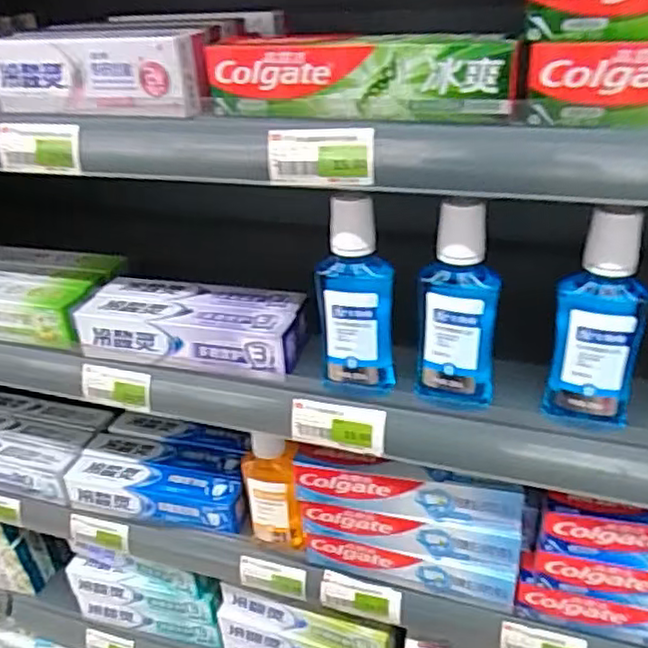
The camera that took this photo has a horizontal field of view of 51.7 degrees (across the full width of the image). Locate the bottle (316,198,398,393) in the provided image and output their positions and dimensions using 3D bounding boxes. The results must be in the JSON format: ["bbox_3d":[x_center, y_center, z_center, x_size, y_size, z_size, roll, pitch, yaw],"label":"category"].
[{"bbox_3d":[0.028,-0.023,0.581,0.065,0.179,0.039,-3,31,3],"label":"bottle"}]

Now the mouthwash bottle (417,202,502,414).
[{"bbox_3d":[0.111,-0.015,0.557,0.064,0.179,0.035,2,31,12],"label":"mouthwash bottle"}]

